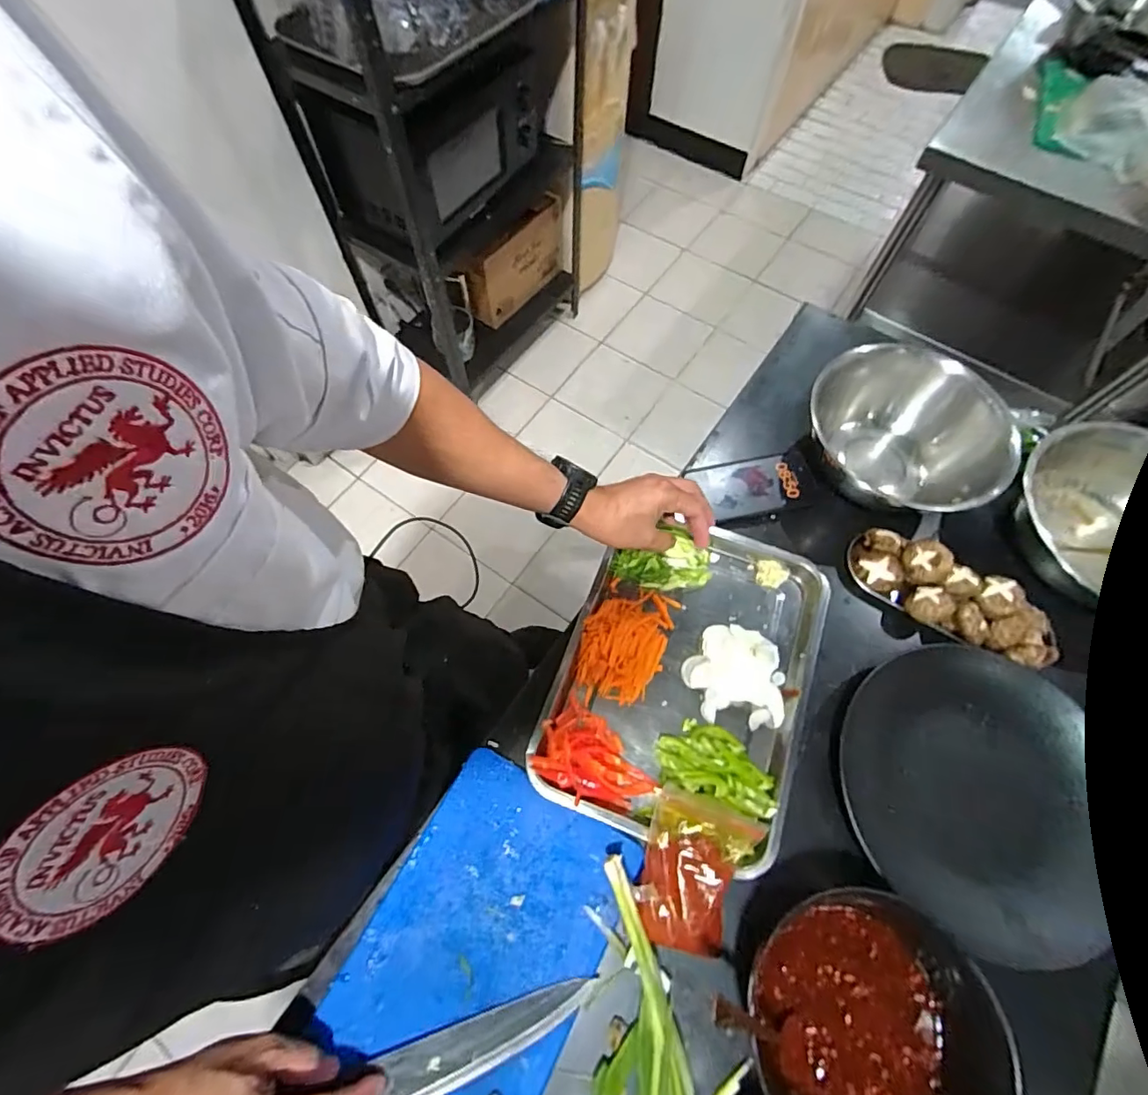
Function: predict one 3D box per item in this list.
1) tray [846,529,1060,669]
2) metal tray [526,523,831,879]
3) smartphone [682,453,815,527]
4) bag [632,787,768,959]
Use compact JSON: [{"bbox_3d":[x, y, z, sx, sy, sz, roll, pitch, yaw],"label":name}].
[{"bbox_3d":[0.421,0.053,0.582,0.206,0.064,0.081,29,68,12],"label":"tray"},{"bbox_3d":[0.126,0.131,0.565,0.258,0.038,0.336,20,67,8],"label":"metal tray"},{"bbox_3d":[0.234,-0.078,0.664,0.149,0.011,0.085,-14,67,-7],"label":"smartphone"},{"bbox_3d":[0.109,0.298,0.473,0.092,0.045,0.120,17,66,7],"label":"bag"}]

